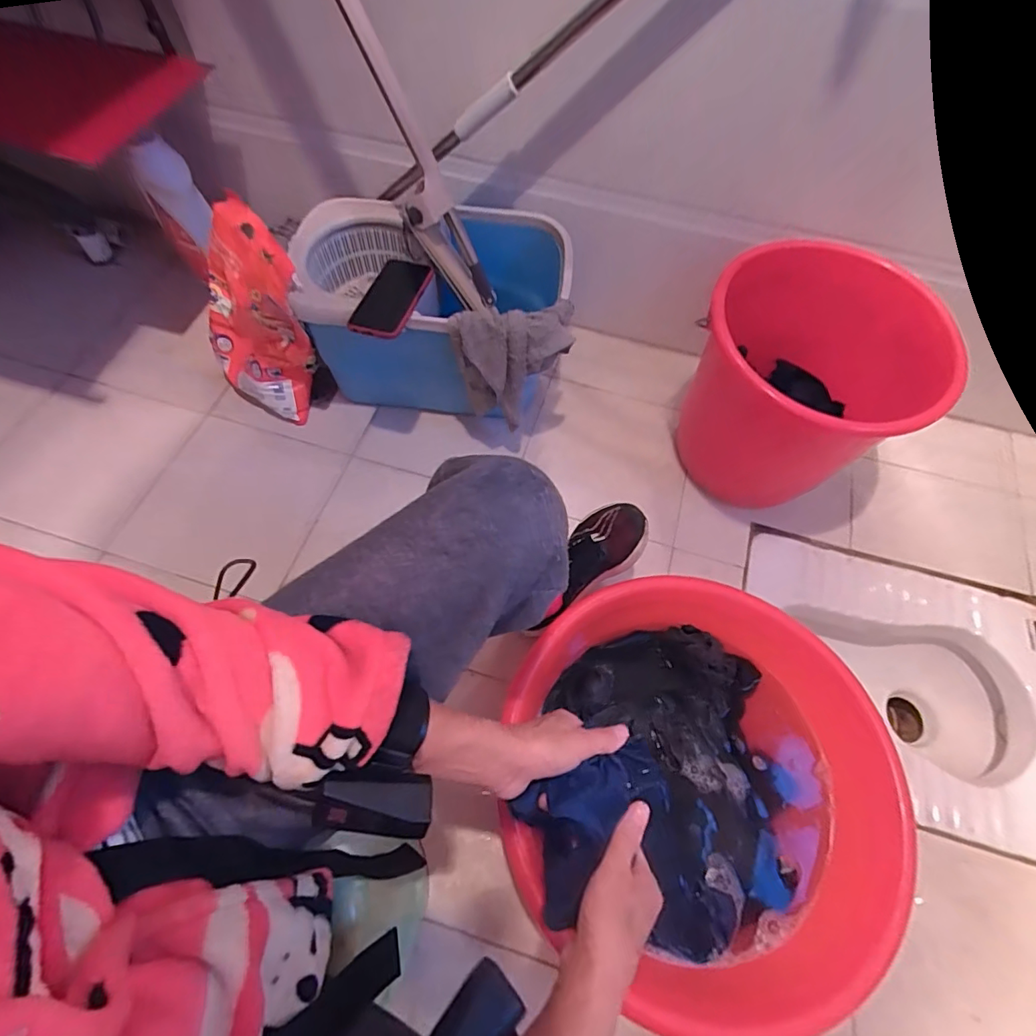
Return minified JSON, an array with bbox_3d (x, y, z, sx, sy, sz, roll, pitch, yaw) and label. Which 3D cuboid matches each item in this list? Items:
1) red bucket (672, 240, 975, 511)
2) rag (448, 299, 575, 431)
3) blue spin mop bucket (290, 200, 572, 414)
[{"bbox_3d":[0.447,-0.203,0.822,0.337,0.301,0.268,28,65,13],"label":"red bucket"},{"bbox_3d":[-0.006,-0.250,0.834,0.190,0.170,0.095,-8,63,-5],"label":"rag"},{"bbox_3d":[-0.157,-0.359,0.934,0.462,0.269,0.263,4,62,1],"label":"blue spin mop bucket"}]

